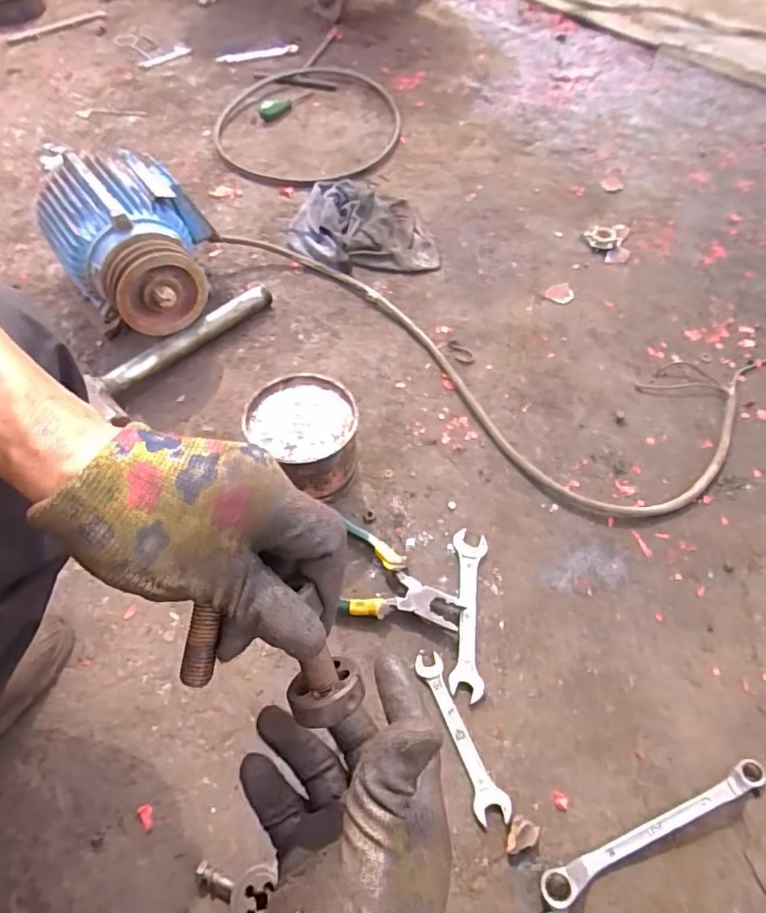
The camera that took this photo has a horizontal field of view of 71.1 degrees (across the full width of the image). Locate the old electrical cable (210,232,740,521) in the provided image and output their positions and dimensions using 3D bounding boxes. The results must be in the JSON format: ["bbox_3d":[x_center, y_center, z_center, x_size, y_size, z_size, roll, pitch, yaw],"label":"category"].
[{"bbox_3d":[0.095,-0.183,0.768,0.782,0.034,0.249,35,66,20],"label":"old electrical cable"}]

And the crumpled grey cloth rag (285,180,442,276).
[{"bbox_3d":[-0.038,-0.398,0.910,0.243,0.038,0.227,-5,59,-1],"label":"crumpled grey cloth rag"}]

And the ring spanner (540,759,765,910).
[{"bbox_3d":[0.237,0.320,0.460,0.227,0.023,0.022,-20,60,-10],"label":"ring spanner"}]

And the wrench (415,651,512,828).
[{"bbox_3d":[0.073,0.261,0.507,0.030,0.007,0.149,-20,60,-10],"label":"wrench"}]

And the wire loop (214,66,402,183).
[{"bbox_3d":[-0.156,-0.704,1.117,0.388,0.018,0.472,8,59,6],"label":"wire loop"}]

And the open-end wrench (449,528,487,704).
[{"bbox_3d":[0.091,0.162,0.567,0.036,0.014,0.172,4,59,4],"label":"open-end wrench"}]

